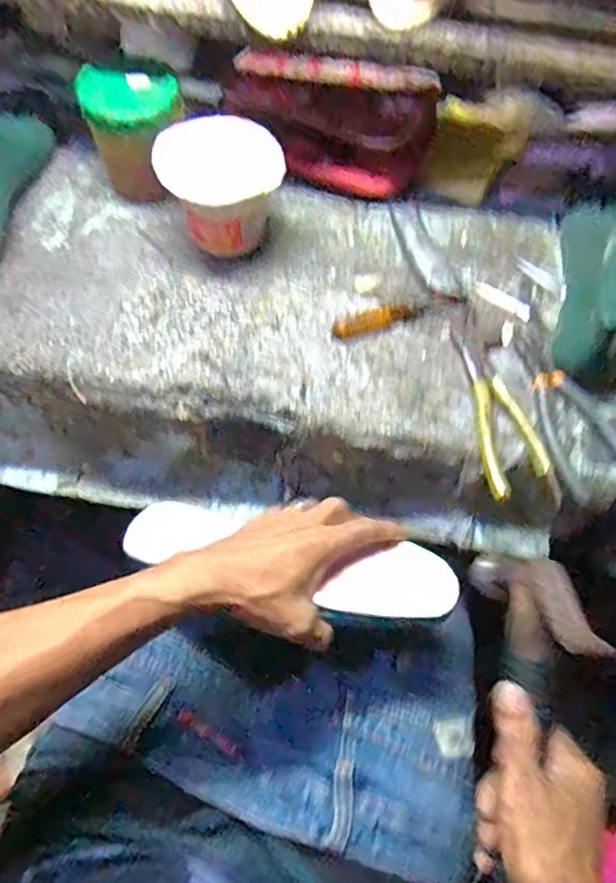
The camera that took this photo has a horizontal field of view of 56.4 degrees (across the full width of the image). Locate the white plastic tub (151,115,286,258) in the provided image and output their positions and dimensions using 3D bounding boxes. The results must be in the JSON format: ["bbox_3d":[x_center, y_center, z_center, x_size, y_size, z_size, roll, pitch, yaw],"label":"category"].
[{"bbox_3d":[-0.082,-0.230,0.542,0.111,0.095,0.104,-6,62,-7],"label":"white plastic tub"}]

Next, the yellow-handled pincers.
[{"bbox_3d":[0.163,-0.029,0.493,0.054,0.015,0.174,-4,62,-6],"label":"yellow-handled pincers"}]

